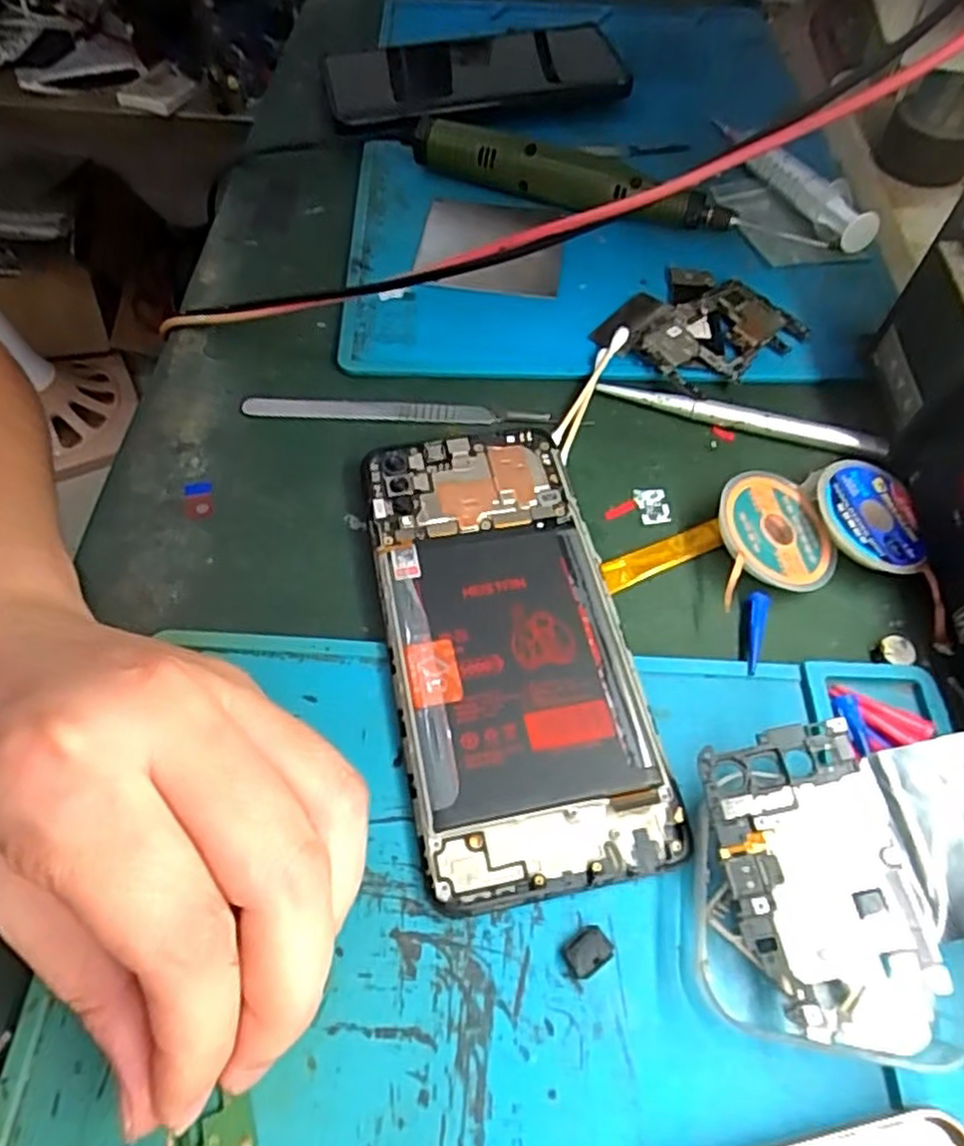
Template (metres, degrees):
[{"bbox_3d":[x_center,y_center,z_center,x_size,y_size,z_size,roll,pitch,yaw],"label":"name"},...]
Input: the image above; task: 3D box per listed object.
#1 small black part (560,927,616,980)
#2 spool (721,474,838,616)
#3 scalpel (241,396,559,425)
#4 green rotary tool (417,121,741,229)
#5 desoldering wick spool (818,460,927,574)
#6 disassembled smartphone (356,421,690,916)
[{"bbox_3d":[0.027,0.097,0.187,0.012,0.004,0.009,-34,64,-21],"label":"small black part"},{"bbox_3d":[0.098,-0.012,0.253,0.042,0.017,0.045,1,57,-1],"label":"spool"},{"bbox_3d":[-0.035,-0.063,0.289,0.118,0.004,0.010,3,57,0],"label":"scalpel"},{"bbox_3d":[0.041,-0.192,0.354,0.154,0.026,0.022,14,58,7],"label":"green rotary tool"},{"bbox_3d":[0.135,-0.021,0.257,0.041,0.009,0.041,7,62,-13],"label":"desoldering wick spool"},{"bbox_3d":[0.006,0.019,0.232,0.070,0.010,0.155,-9,58,-7],"label":"disassembled smartphone"}]

